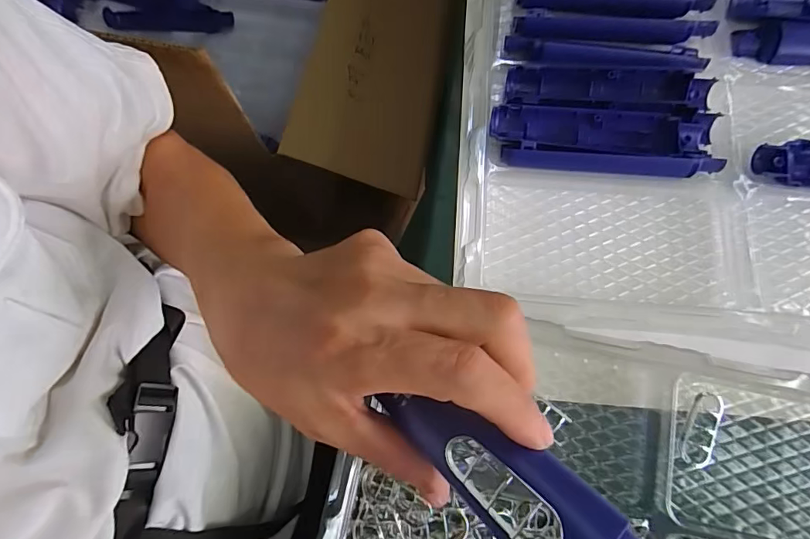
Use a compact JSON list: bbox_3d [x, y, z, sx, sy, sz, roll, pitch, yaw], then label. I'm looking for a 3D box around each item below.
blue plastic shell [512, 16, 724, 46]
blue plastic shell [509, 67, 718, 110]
[{"bbox_3d":[0.183,-0.210,0.404,0.169,0.020,0.021,3,73,3],"label":"blue plastic shell"},{"bbox_3d":[0.173,-0.154,0.390,0.168,0.023,0.038,6,74,4],"label":"blue plastic shell"}]

